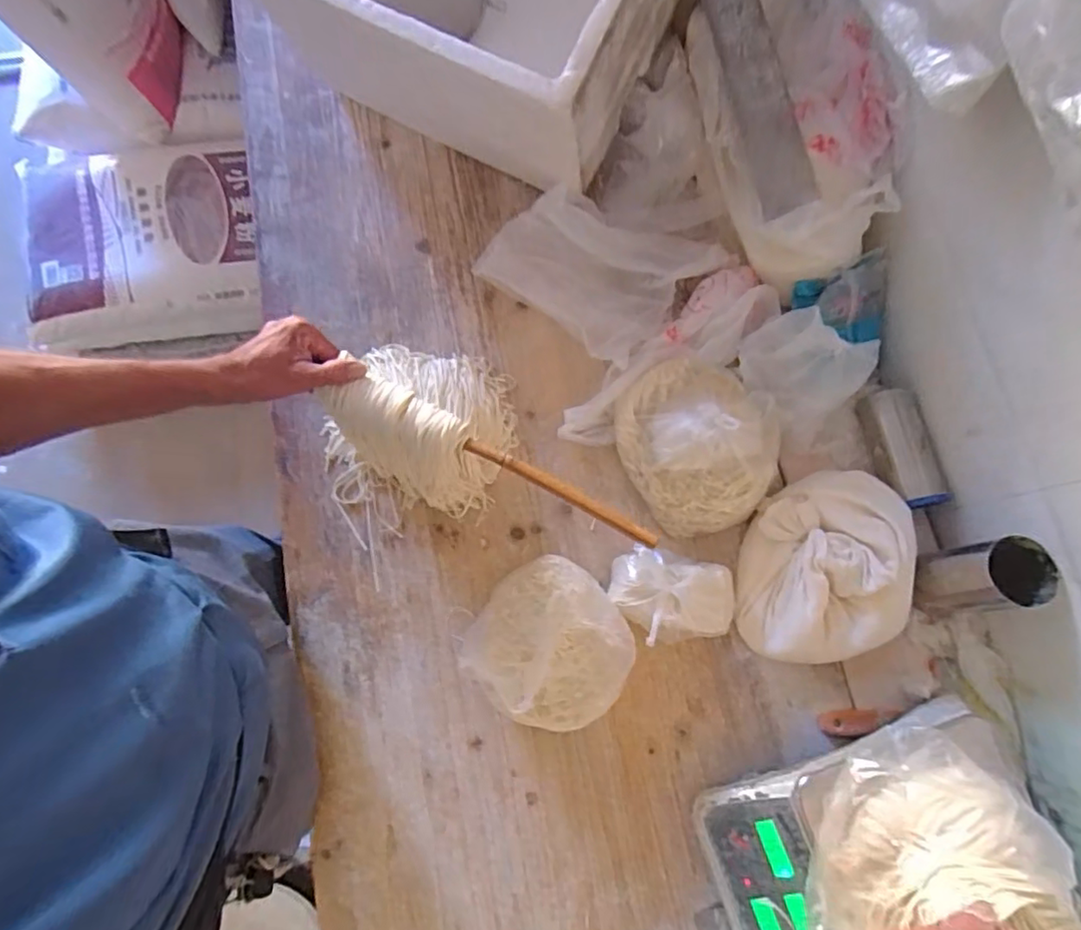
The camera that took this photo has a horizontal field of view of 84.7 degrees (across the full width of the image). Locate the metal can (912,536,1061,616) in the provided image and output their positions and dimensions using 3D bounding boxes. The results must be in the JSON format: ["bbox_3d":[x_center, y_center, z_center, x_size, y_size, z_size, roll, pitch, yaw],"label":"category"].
[{"bbox_3d":[0.497,0.128,0.669,0.075,0.135,0.074,1,77,-2],"label":"metal can"}]

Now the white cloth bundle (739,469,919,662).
[{"bbox_3d":[0.342,0.116,0.711,0.181,0.087,0.238,11,76,1],"label":"white cloth bundle"}]

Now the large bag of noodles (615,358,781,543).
[{"bbox_3d":[0.192,-0.030,0.733,0.177,0.112,0.217,-14,78,-5],"label":"large bag of noodles"}]

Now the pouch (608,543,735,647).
[{"bbox_3d":[0.153,0.158,0.704,0.147,0.069,0.104,10,77,0],"label":"pouch"}]

